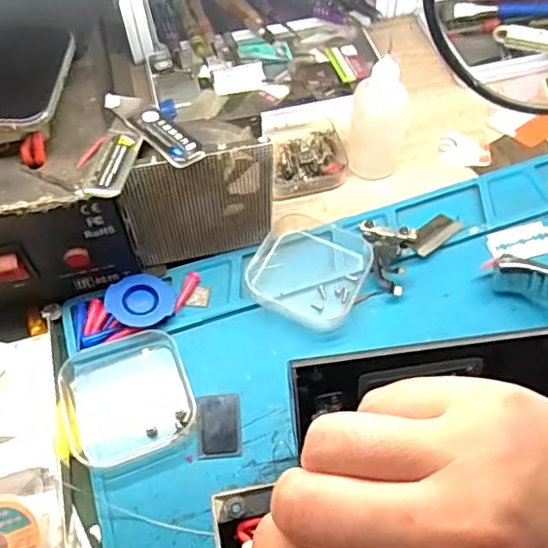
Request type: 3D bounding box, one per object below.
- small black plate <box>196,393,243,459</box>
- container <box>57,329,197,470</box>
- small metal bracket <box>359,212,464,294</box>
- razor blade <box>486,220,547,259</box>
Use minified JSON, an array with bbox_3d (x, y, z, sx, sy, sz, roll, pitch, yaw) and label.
[{"bbox_3d":[-0.028,0.077,0.293,0.022,0.004,0.032,-6,58,-2],"label":"small black plate"},{"bbox_3d":[-0.077,0.062,0.299,0.063,0.014,0.065,-18,59,-10],"label":"container"},{"bbox_3d":[0.078,-0.023,0.351,0.046,0.008,0.069,39,66,23],"label":"small metal bracket"},{"bbox_3d":[0.154,-0.020,0.354,0.042,0.004,0.023,-16,59,-9],"label":"razor blade"}]

